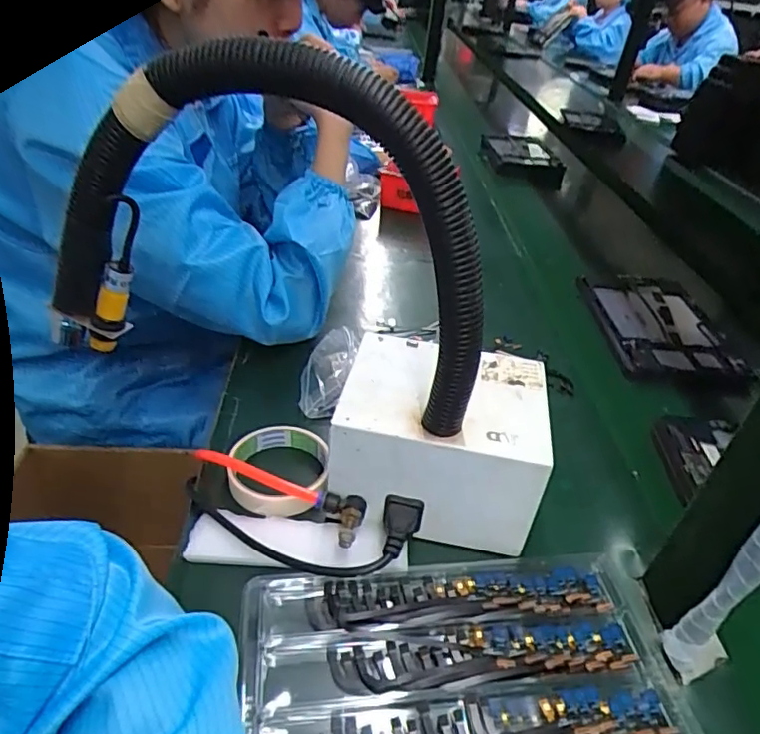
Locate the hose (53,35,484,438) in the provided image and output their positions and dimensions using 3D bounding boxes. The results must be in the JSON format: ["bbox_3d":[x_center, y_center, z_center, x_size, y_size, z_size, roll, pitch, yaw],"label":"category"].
[{"bbox_3d":[-0.071,-0.080,0.354,0.292,0.211,0.043,11,36,5],"label":"hose"}]

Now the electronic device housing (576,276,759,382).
[{"bbox_3d":[0.368,-0.062,0.770,0.167,0.023,0.264,7,36,-1],"label":"electronic device housing"}]

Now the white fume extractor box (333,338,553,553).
[{"bbox_3d":[0.047,0.056,0.461,0.151,0.097,0.123,10,36,5],"label":"white fume extractor box"}]

